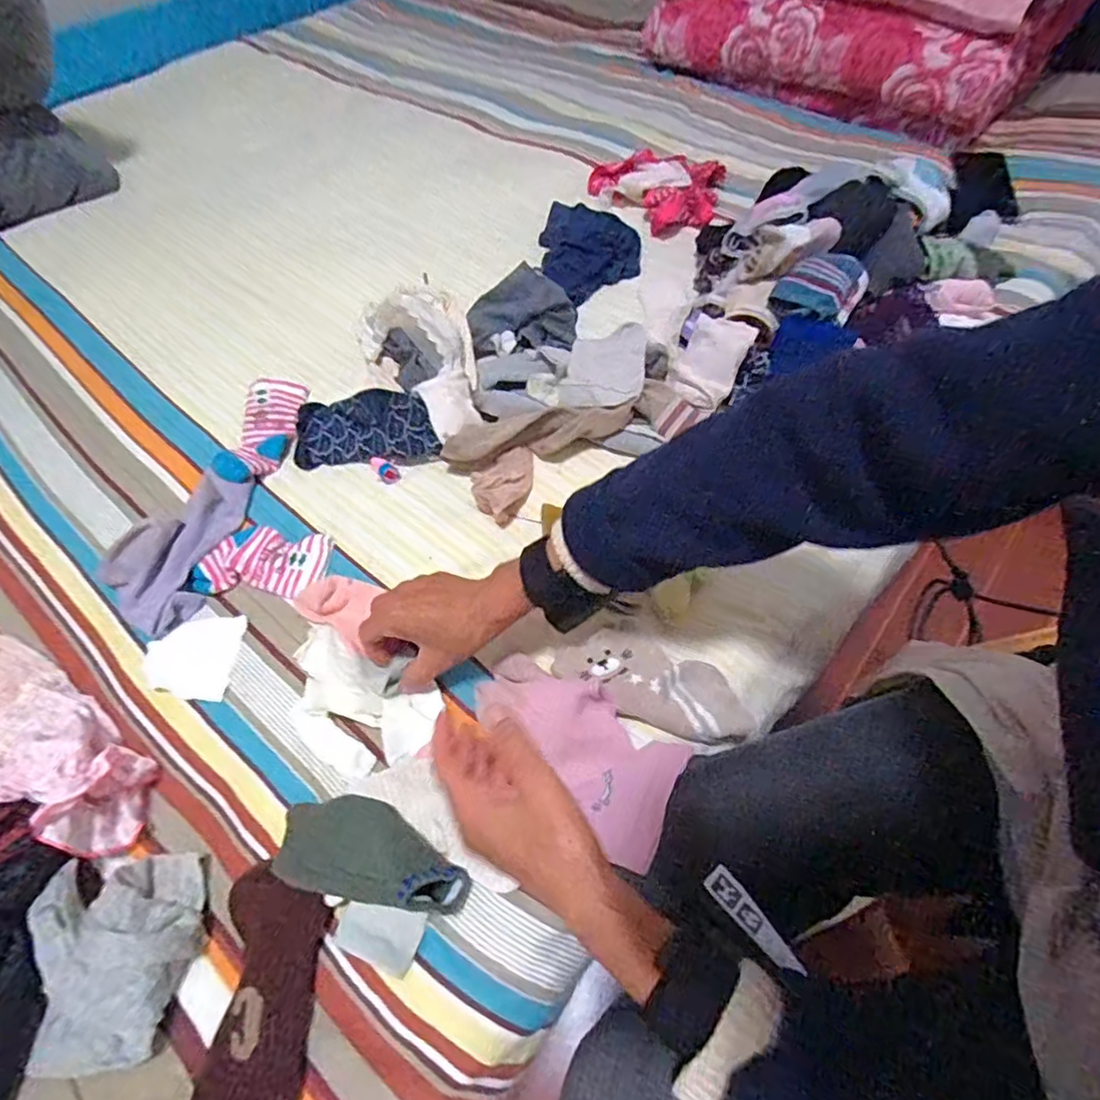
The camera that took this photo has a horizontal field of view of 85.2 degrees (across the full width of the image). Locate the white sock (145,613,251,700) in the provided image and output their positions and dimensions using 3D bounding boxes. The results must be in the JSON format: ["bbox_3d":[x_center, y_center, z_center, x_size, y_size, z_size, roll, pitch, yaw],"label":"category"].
[{"bbox_3d":[-0.306,0.091,0.512,0.073,0.008,0.072,2,59,4],"label":"white sock"}]

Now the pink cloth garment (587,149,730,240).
[{"bbox_3d":[0.148,-0.525,0.857,0.182,0.038,0.177,-1,59,2],"label":"pink cloth garment"}]

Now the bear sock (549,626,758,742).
[{"bbox_3d":[0.079,0.100,0.460,0.149,0.029,0.065,26,59,25],"label":"bear sock"}]

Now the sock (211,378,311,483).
[{"bbox_3d":[-0.309,-0.131,0.644,0.061,0.023,0.139,0,59,3],"label":"sock"}]

